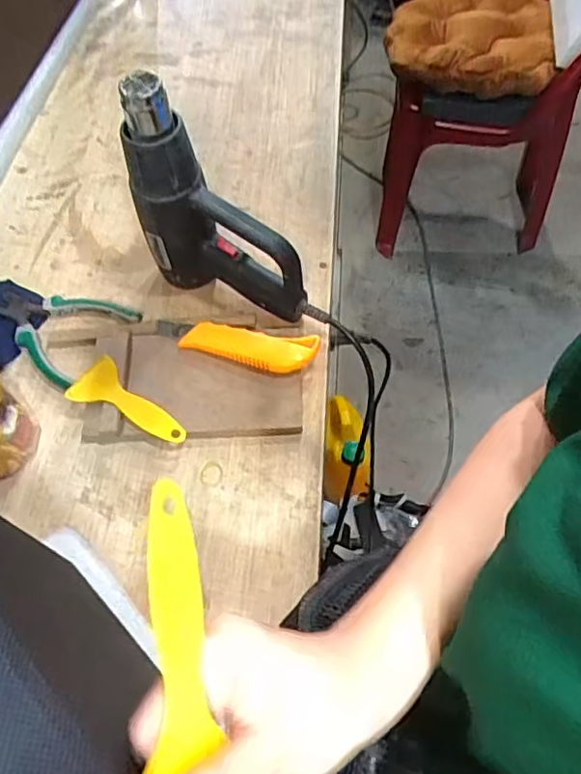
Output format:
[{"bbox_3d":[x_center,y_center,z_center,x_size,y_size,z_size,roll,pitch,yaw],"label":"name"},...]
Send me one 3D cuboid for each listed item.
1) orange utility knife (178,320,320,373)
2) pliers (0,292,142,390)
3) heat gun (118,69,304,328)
[{"bbox_3d":[-0.041,-0.041,0.597,0.129,0.027,0.037,11,62,10],"label":"orange utility knife"},{"bbox_3d":[-0.241,-0.072,0.641,0.137,0.015,0.109,34,68,20],"label":"pliers"},{"bbox_3d":[-0.069,-0.142,0.563,0.158,0.227,0.064,32,67,19],"label":"heat gun"}]

